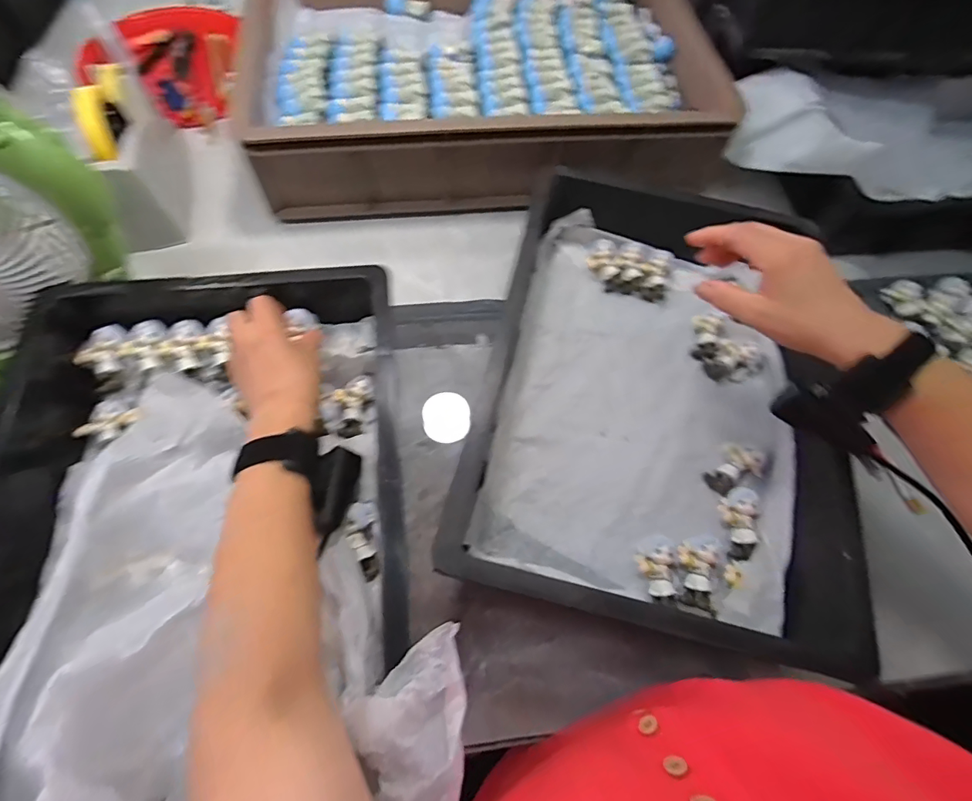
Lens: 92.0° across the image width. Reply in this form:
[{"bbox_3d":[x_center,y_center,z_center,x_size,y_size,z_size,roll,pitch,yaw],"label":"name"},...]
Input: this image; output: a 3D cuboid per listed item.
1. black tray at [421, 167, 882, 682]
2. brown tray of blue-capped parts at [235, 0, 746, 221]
[{"bbox_3d":[0.155,-0.017,0.444,0.286,0.101,0.419,14,65,3],"label":"black tray"},{"bbox_3d":[-0.001,-0.447,0.617,0.561,0.088,0.386,-5,66,-6],"label":"brown tray of blue-capped parts"}]

